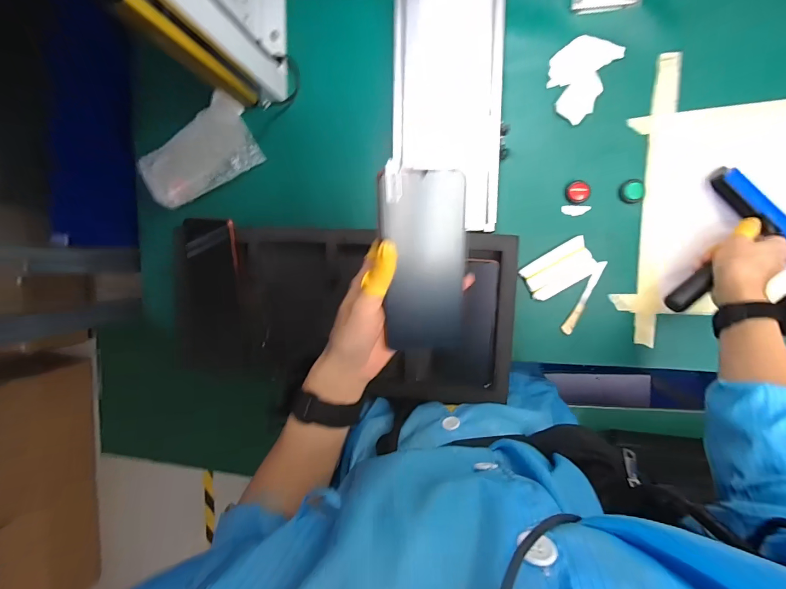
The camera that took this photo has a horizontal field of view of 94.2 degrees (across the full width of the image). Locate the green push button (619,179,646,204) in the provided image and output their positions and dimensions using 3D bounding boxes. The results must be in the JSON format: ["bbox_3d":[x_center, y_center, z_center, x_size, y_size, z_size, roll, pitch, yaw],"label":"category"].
[{"bbox_3d":[0.327,-0.140,0.497,0.030,0.011,0.033,0,94,6],"label":"green push button"}]

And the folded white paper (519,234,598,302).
[{"bbox_3d":[0.240,-0.034,0.527,0.095,0.005,0.056,-32,90,8],"label":"folded white paper"}]

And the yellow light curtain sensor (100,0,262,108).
[{"bbox_3d":[-0.196,-0.241,0.356,0.037,0.193,0.043,44,98,1],"label":"yellow light curtain sensor"}]

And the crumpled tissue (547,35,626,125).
[{"bbox_3d":[0.249,-0.294,0.492,0.077,0.008,0.105,28,97,3],"label":"crumpled tissue"}]

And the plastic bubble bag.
[{"bbox_3d":[-0.311,-0.226,0.582,0.184,0.034,0.115,-26,91,8],"label":"plastic bubble bag"}]

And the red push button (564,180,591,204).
[{"bbox_3d":[0.261,-0.145,0.516,0.032,0.008,0.031,0,94,6],"label":"red push button"}]

